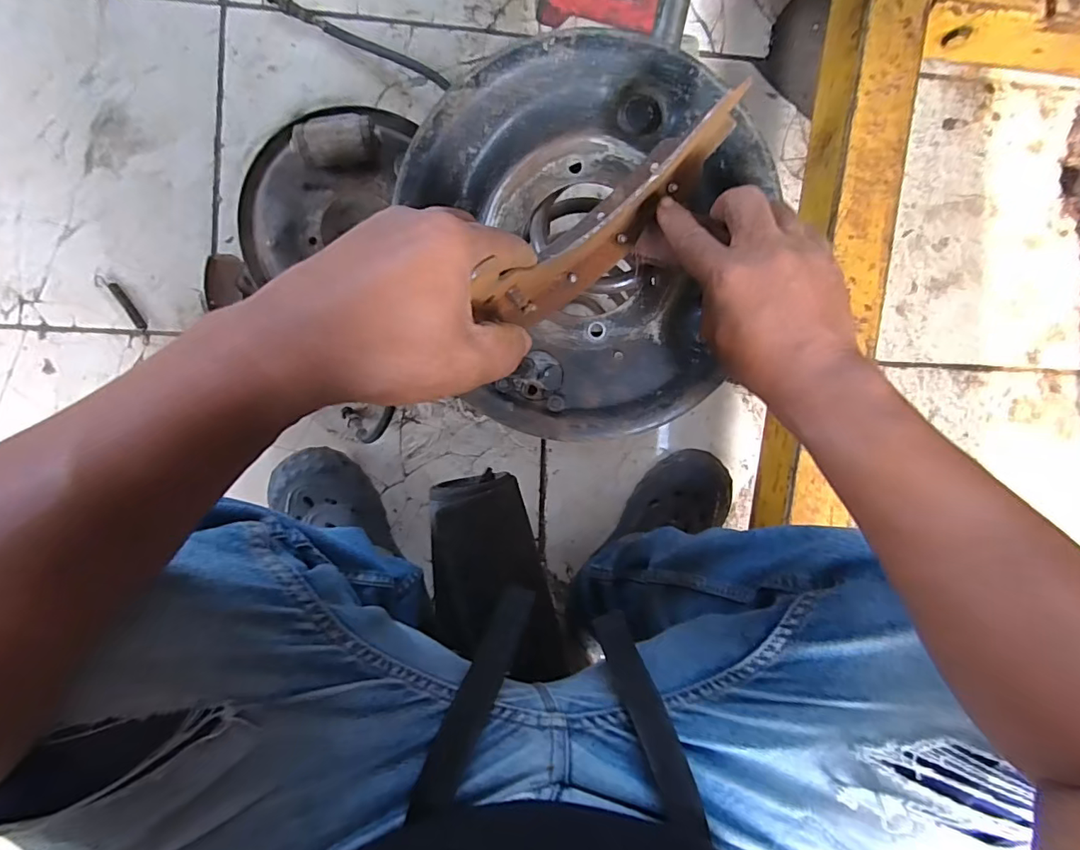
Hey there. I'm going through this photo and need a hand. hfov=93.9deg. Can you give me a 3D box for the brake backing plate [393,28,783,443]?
[{"bbox_3d":[0.023,-0.122,0.351,0.238,0.055,0.257,0,91,-6],"label":"brake backing plate"}]

